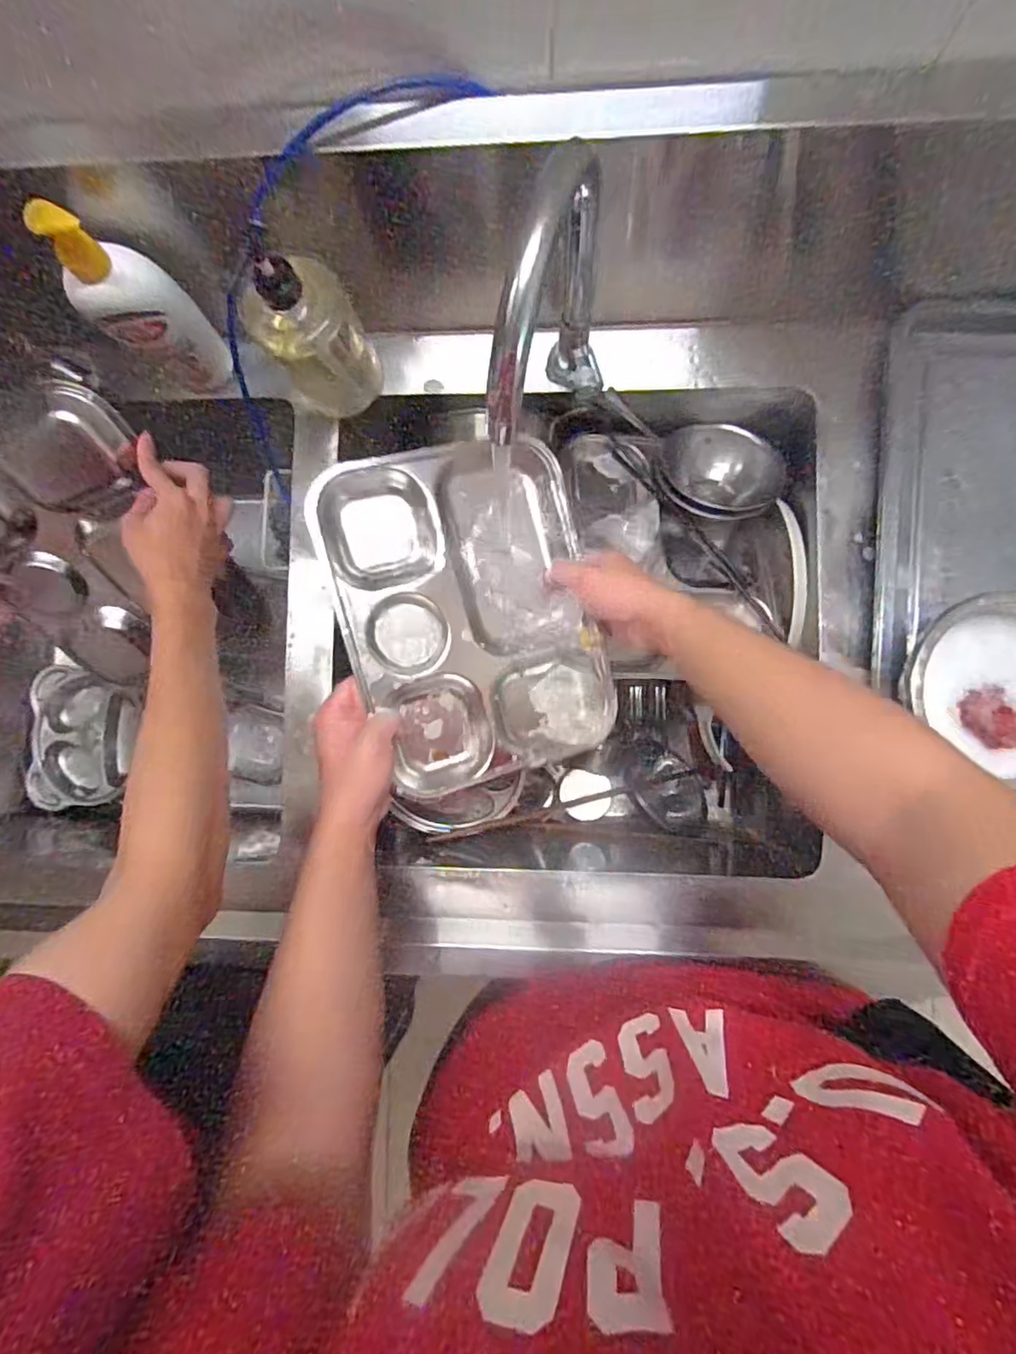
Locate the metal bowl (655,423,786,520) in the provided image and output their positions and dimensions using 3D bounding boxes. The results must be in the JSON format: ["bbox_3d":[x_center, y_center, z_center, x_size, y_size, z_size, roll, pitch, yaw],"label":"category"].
[{"bbox_3d":[0.245,-0.230,0.692,0.134,0.054,0.110,44,100,20],"label":"metal bowl"}]

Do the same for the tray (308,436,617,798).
[{"bbox_3d":[-0.033,-0.056,0.555,0.226,0.029,0.295,-16,97,-19],"label":"tray"}]

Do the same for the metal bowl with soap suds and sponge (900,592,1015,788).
[{"bbox_3d":[0.436,0.008,0.535,0.170,0.076,0.149,35,89,5],"label":"metal bowl with soap suds and sponge"}]

